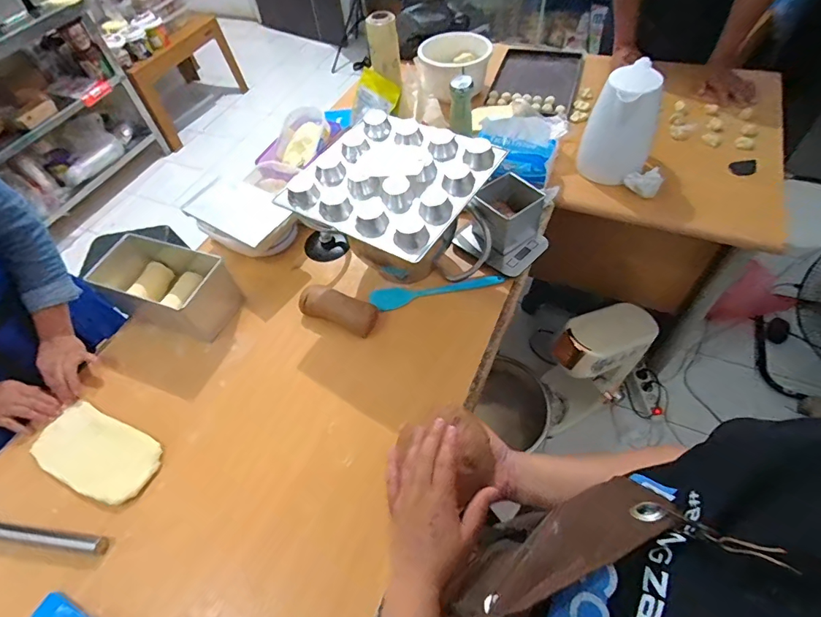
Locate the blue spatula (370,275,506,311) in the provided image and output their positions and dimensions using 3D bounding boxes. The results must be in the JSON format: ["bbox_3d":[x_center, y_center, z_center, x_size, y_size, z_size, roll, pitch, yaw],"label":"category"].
[{"bbox_3d":[0.053,-0.041,0.872,0.264,0.021,0.056,-10,54,-2],"label":"blue spatula"}]

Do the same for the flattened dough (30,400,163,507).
[{"bbox_3d":[-0.531,0.241,0.733,0.238,0.005,0.113,17,58,19],"label":"flattened dough"}]

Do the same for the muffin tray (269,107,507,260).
[{"bbox_3d":[-0.035,-0.232,0.760,0.303,0.032,0.295,25,60,22],"label":"muffin tray"}]

